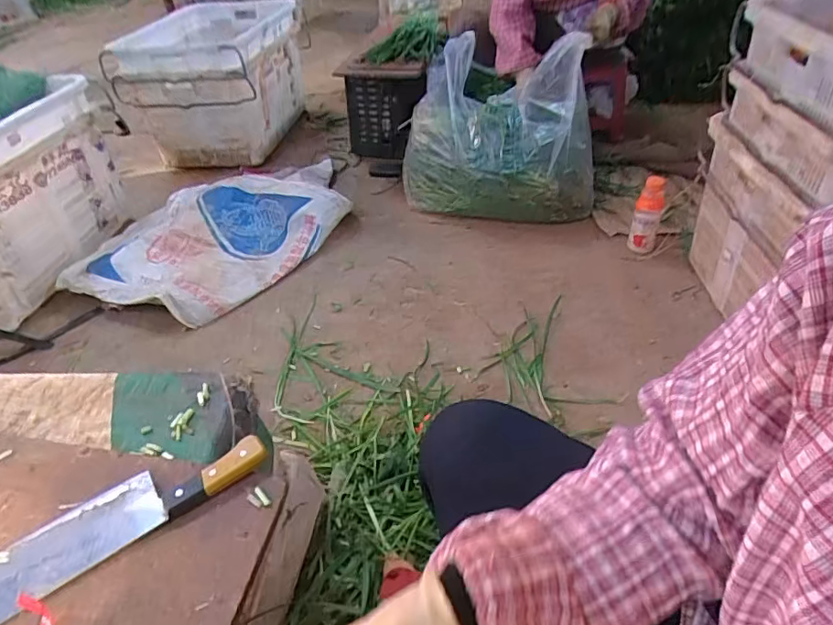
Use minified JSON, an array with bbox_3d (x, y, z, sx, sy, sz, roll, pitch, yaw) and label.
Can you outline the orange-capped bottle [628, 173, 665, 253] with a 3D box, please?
[{"bbox_3d":[0.569,-0.239,1.293,0.064,0.182,0.053,18,45,23],"label":"orange-capped bottle"}]

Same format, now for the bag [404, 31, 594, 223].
[{"bbox_3d":[0.238,-0.503,1.470,0.515,0.402,0.356,13,43,19],"label":"bag"}]

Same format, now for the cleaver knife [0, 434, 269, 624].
[{"bbox_3d":[-0.273,0.181,0.478,0.266,0.028,0.070,-26,45,-24],"label":"cleaver knife"}]

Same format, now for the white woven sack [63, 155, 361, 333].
[{"bbox_3d":[-0.525,-0.252,1.502,0.501,0.135,0.827,26,49,31],"label":"white woven sack"}]

